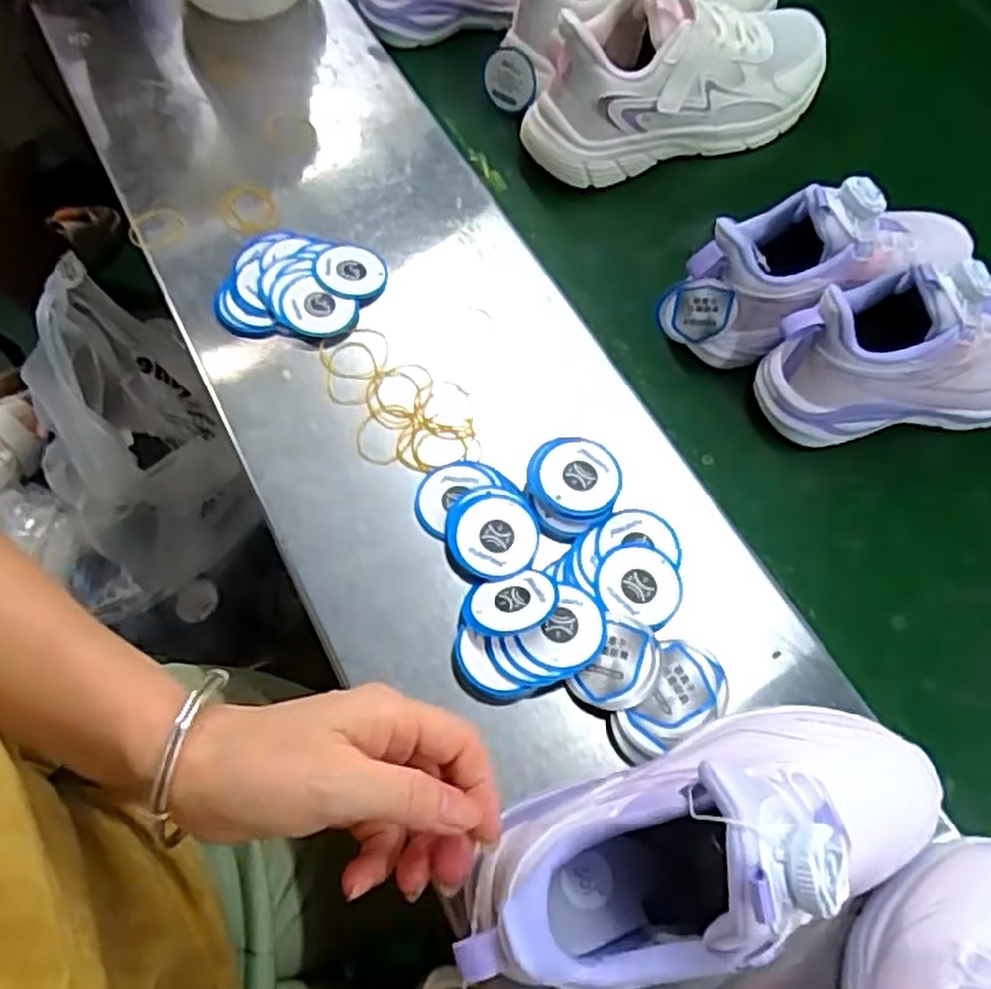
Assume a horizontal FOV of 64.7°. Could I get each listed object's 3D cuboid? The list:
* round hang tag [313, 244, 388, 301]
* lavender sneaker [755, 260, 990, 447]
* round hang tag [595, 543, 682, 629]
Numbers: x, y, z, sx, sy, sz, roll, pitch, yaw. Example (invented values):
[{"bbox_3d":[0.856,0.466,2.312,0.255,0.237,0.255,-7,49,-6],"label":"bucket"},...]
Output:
[{"bbox_3d":[-0.098,-0.150,0.531,0.047,0.005,0.043,6,72,-11],"label":"round hang tag"},{"bbox_3d":[0.272,-0.099,0.491,0.197,0.111,0.065,-13,51,-5],"label":"lavender sneaker"},{"bbox_3d":[0.081,0.049,0.437,0.047,0.004,0.043,2,67,-6],"label":"round hang tag"}]

